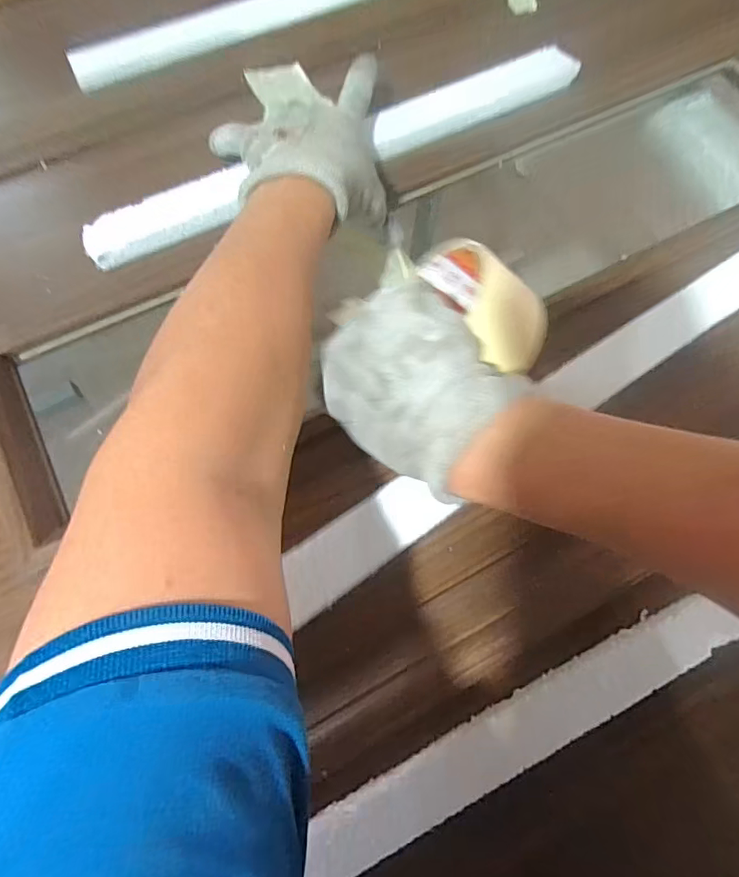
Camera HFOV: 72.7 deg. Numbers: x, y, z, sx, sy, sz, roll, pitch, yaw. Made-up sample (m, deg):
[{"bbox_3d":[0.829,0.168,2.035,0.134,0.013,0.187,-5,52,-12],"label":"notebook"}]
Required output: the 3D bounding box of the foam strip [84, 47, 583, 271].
[{"bbox_3d":[-0.015,-0.224,0.387,0.407,0.020,0.034,-26,75,-10],"label":"foam strip"}]

